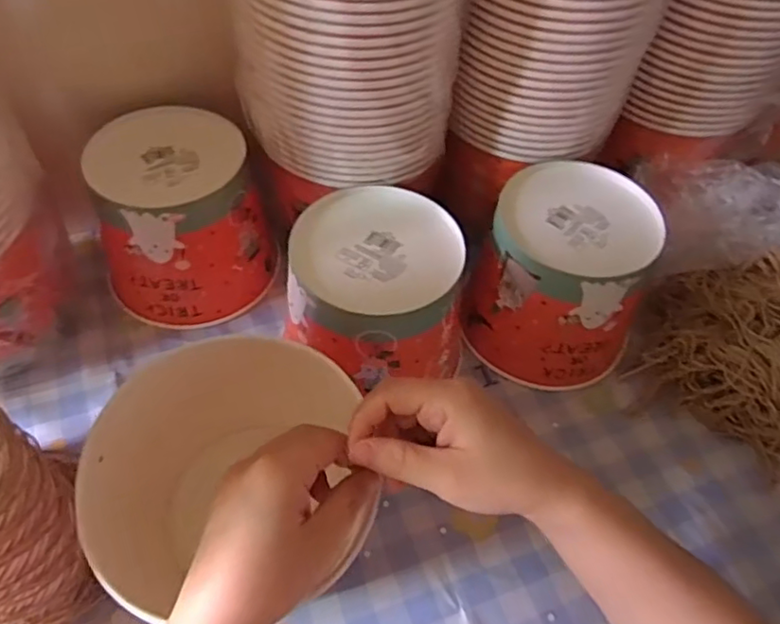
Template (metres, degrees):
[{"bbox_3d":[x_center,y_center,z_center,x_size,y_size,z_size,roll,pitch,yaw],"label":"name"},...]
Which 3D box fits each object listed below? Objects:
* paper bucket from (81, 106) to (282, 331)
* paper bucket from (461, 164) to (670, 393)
[{"bbox_3d":[-0.185,-0.085,0.551,0.139,0.125,0.150,-15,57,-15],"label":"paper bucket"},{"bbox_3d":[0.141,-0.029,0.524,0.122,0.126,0.133,2,54,-3],"label":"paper bucket"}]

